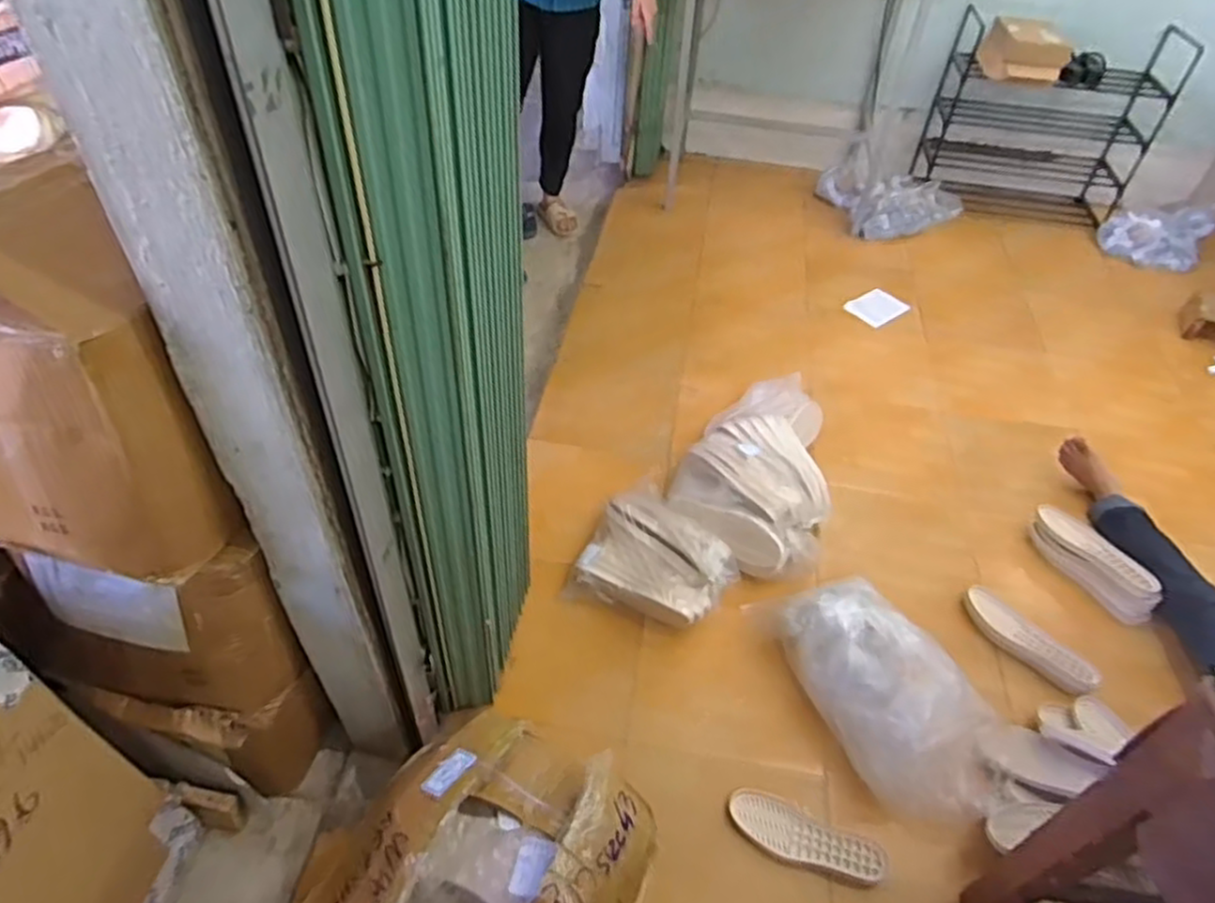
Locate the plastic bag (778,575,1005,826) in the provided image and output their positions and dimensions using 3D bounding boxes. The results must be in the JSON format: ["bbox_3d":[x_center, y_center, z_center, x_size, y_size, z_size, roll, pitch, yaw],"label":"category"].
[{"bbox_3d":[0.561,0.475,1.460,0.246,0.157,0.472,-17,50,-19],"label":"plastic bag"}]

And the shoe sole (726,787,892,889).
[{"bbox_3d":[0.365,0.703,1.342,0.290,0.035,0.099,18,48,13],"label":"shoe sole"}]

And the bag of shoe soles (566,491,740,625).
[{"bbox_3d":[0.112,0.251,1.678,0.334,0.091,0.274,22,49,17],"label":"bag of shoe soles"}]

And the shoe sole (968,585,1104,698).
[{"bbox_3d":[0.943,0.431,1.665,0.086,0.055,0.305,-32,56,-30],"label":"shoe sole"}]

